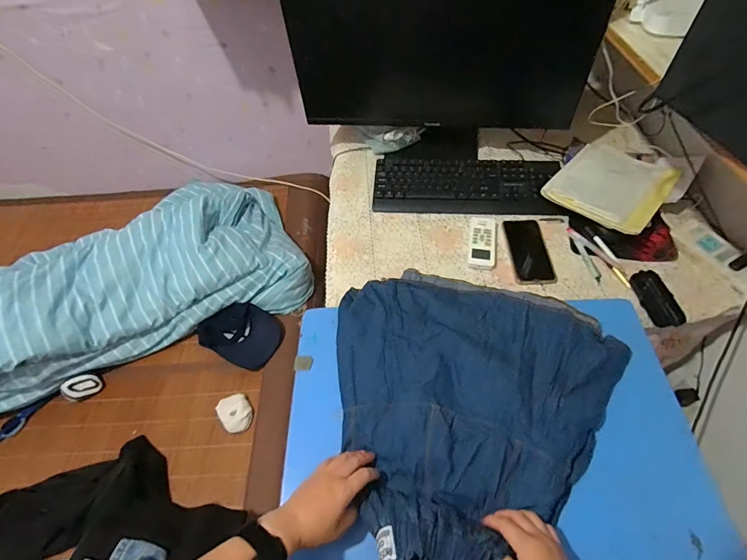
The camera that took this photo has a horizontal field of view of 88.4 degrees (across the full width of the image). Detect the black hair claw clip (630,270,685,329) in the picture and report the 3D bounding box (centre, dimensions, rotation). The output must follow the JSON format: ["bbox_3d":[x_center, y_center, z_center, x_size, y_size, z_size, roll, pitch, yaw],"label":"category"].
[{"bbox_3d":[0.521,0.035,0.707,0.045,0.032,0.112,-13,54,-6],"label":"black hair claw clip"}]

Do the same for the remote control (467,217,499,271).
[{"bbox_3d":[0.232,-0.081,0.811,0.053,0.015,0.136,9,55,10],"label":"remote control"}]

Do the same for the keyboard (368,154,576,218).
[{"bbox_3d":[0.214,-0.224,0.895,0.416,0.033,0.148,3,54,6],"label":"keyboard"}]

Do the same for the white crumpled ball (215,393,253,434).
[{"bbox_3d":[-0.343,0.331,0.957,0.078,0.034,0.105,-31,58,-18],"label":"white crumpled ball"}]

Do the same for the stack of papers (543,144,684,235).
[{"bbox_3d":[0.517,-0.213,0.834,0.205,0.018,0.272,34,58,26],"label":"stack of papers"}]

